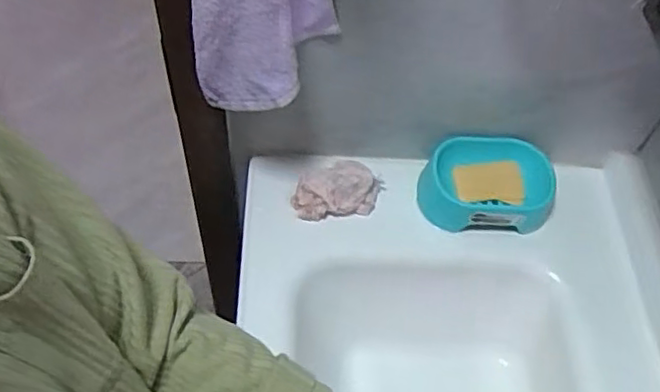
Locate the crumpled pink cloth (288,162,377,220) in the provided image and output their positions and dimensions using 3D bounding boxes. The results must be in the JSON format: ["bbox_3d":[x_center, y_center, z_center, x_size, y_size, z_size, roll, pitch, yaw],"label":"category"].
[{"bbox_3d":[0.008,-0.009,0.787,0.111,0.045,0.069,-5,56,-8],"label":"crumpled pink cloth"}]

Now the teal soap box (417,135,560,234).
[{"bbox_3d":[0.191,-0.009,0.795,0.157,0.072,0.108,3,56,-2],"label":"teal soap box"}]

